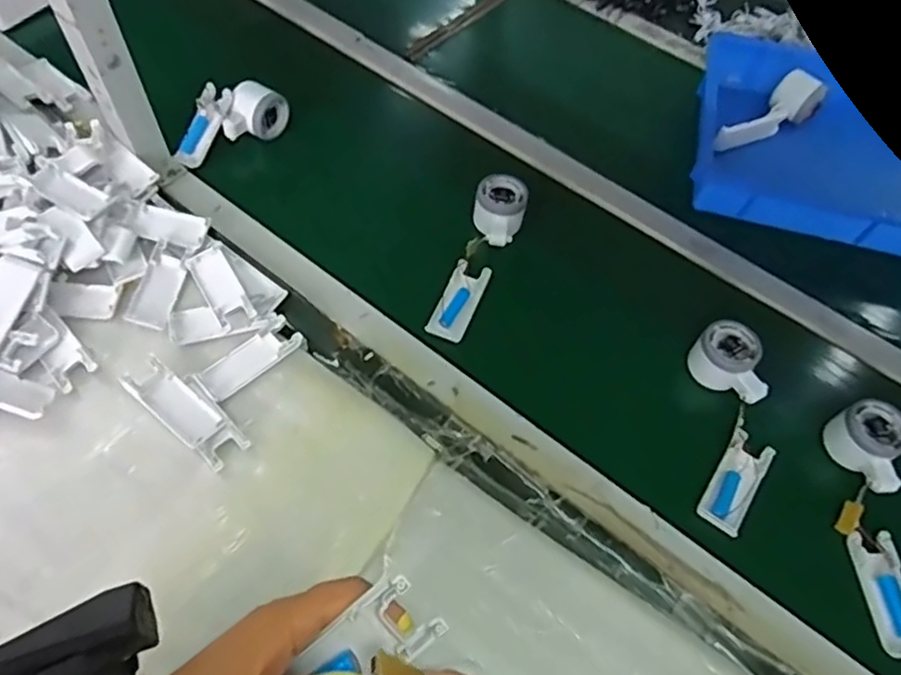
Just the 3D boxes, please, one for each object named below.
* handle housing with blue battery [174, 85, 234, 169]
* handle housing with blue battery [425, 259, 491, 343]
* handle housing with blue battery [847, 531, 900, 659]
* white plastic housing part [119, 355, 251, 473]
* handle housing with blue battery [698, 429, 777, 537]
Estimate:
[{"bbox_3d":[-0.302,-0.258,0.789,0.039,0.015,0.105,25,90,10],"label":"handle housing with blue battery"},{"bbox_3d":[0.010,-0.041,0.709,0.041,0.013,0.100,21,57,5],"label":"handle housing with blue battery"},{"bbox_3d":[0.392,0.229,0.580,0.037,0.018,0.105,4,58,-6],"label":"handle housing with blue battery"},{"bbox_3d":[-0.244,0.067,0.599,0.128,0.010,0.046,37,60,15],"label":"white plastic housing part"},{"bbox_3d":[0.275,0.138,0.618,0.040,0.015,0.104,34,59,13],"label":"handle housing with blue battery"}]

